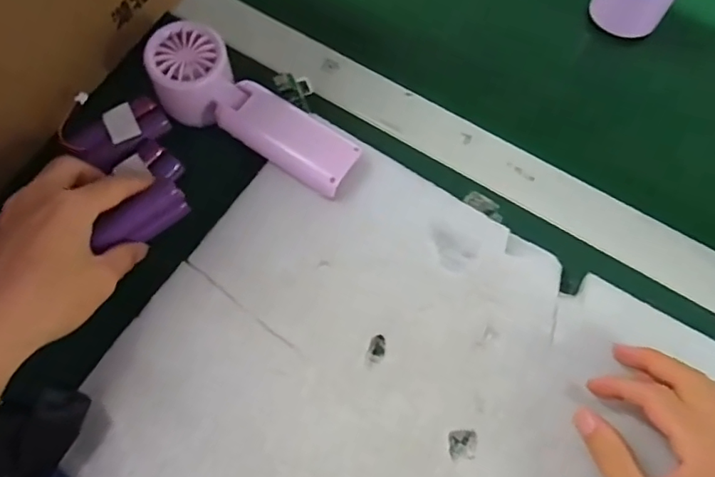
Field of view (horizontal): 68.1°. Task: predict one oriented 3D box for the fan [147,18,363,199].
[{"bbox_3d":[-0.075,-0.091,0.368,0.155,0.041,0.056,32,74,11],"label":"fan"}]

